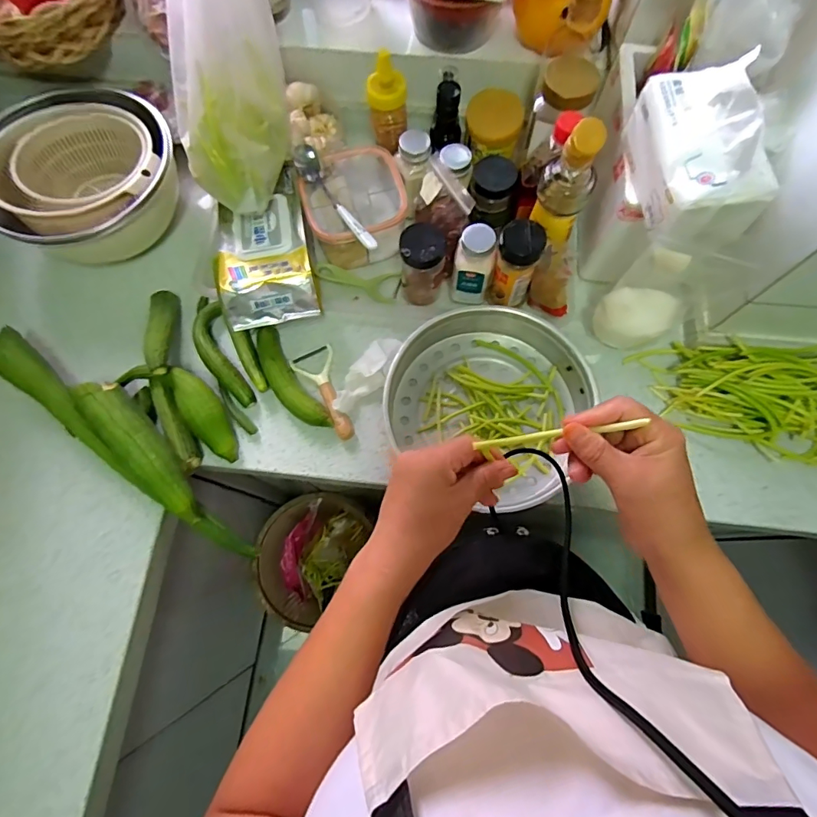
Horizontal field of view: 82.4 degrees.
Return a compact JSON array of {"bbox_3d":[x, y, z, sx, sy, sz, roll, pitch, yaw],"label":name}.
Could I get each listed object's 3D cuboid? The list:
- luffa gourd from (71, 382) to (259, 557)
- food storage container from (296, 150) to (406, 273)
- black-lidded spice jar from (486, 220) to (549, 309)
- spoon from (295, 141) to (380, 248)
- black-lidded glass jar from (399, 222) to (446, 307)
[{"bbox_3d":[-0.297,0.081,0.564,0.056,0.067,0.292,-41,92,-10],"label":"luffa gourd"},{"bbox_3d":[-0.074,-0.283,0.664,0.134,0.095,0.147,-20,75,-5],"label":"food storage container"},{"bbox_3d":[0.137,-0.183,0.600,0.055,0.123,0.058,21,76,7],"label":"black-lidded spice jar"},{"bbox_3d":[-0.099,-0.272,0.602,0.031,0.018,0.178,-30,76,-7],"label":"spoon"},{"bbox_3d":[0.019,-0.192,0.623,0.057,0.118,0.056,-7,74,-1],"label":"black-lidded glass jar"}]

